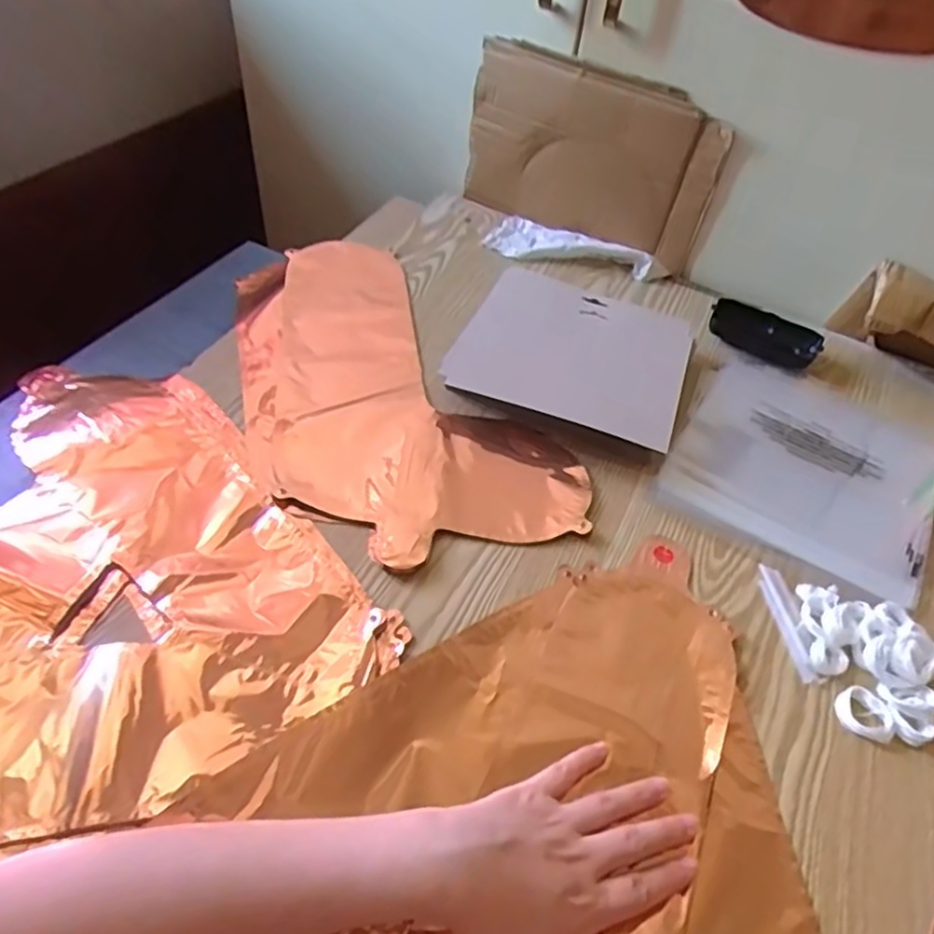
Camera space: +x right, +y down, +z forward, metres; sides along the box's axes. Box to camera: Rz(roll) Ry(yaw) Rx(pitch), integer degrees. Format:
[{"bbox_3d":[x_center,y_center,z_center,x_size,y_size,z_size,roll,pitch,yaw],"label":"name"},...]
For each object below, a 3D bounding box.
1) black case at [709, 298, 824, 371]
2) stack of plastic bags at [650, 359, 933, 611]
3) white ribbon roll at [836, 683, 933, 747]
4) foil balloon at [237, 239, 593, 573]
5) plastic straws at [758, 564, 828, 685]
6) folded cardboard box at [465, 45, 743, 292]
[{"bbox_3d":[0.304,-0.136,0.693,0.107,0.029,0.042,24,50,14],"label":"black case"},{"bbox_3d":[0.298,-0.008,0.588,0.204,0.013,0.227,28,51,17],"label":"stack of plastic bags"},{"bbox_3d":[0.272,0.159,0.438,0.061,0.014,0.035,4,48,-3],"label":"white ribbon roll"},{"bbox_3d":[-0.092,-0.076,0.601,0.217,0.010,0.418,-21,54,-24],"label":"foil balloon"},{"bbox_3d":[0.227,0.108,0.479,0.017,0.006,0.088,1,48,-6],"label":"plastic straws"},{"bbox_3d":[0.128,-0.330,0.735,0.275,0.173,0.025,27,51,16],"label":"folded cardboard box"}]

